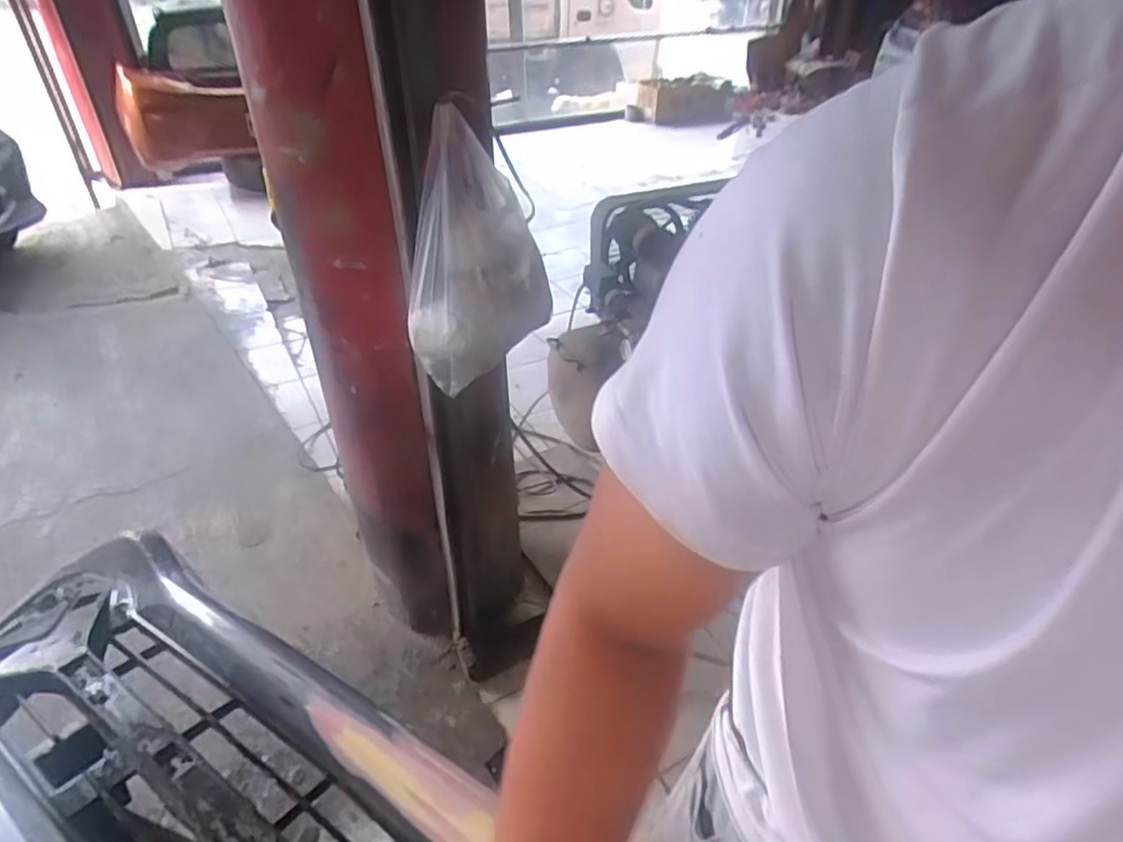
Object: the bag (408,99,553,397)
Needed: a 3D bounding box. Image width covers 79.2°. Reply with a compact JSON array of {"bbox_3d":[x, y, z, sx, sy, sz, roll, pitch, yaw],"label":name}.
[{"bbox_3d":[-0.117,-0.239,0.999,0.214,0.338,0.203,-3,37,-5],"label":"bag"}]

